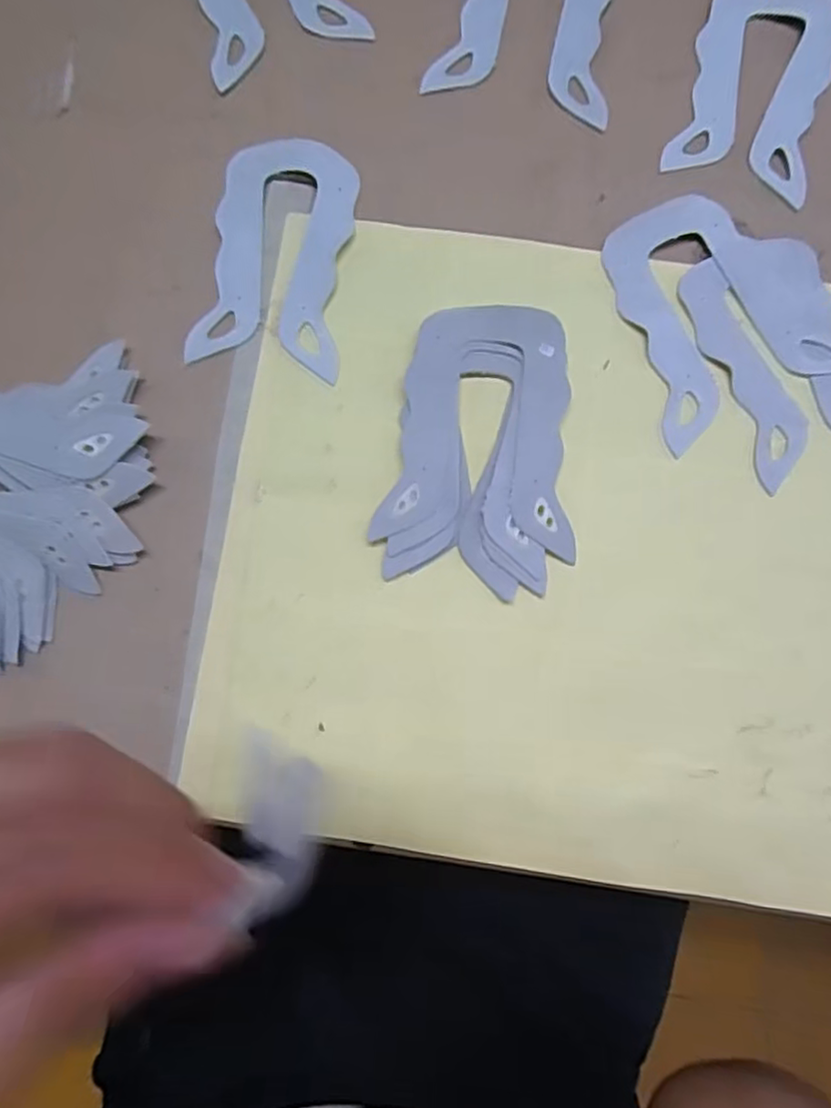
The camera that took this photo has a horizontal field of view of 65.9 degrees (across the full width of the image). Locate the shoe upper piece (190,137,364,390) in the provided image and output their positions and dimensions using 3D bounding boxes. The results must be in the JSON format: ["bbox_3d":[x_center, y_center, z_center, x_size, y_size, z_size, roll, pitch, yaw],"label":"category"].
[{"bbox_3d":[-0.070,-0.161,0.342,0.075,0.004,0.127,10,83,1],"label":"shoe upper piece"}]

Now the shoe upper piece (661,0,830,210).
[{"bbox_3d":[0.188,-0.260,0.352,0.074,0.005,0.125,18,83,2],"label":"shoe upper piece"}]

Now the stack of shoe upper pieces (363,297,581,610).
[{"bbox_3d":[0.036,-0.054,0.323,0.090,0.014,0.139,9,83,1],"label":"stack of shoe upper pieces"}]

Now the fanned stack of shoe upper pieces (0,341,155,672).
[{"bbox_3d":[-0.199,-0.023,0.310,0.141,0.034,0.139,-19,83,-2],"label":"fanned stack of shoe upper pieces"}]

